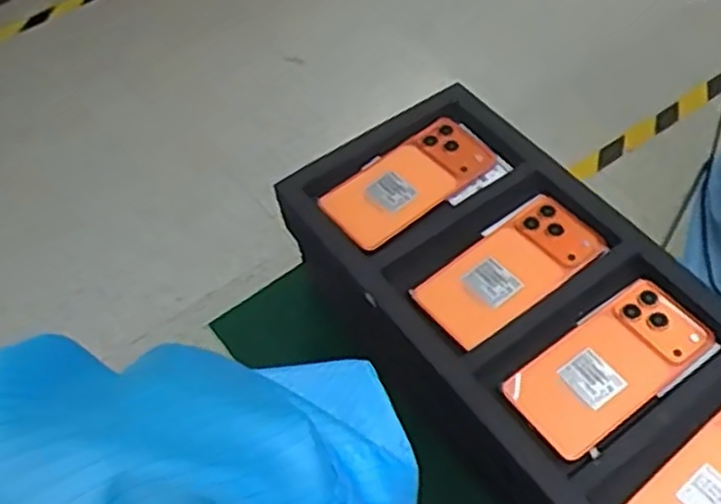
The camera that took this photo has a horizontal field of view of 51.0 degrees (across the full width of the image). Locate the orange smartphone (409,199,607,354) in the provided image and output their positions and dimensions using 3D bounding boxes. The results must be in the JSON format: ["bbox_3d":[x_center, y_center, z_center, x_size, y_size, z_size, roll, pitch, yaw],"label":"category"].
[{"bbox_3d":[0.127,0.014,0.643,0.167,0.010,0.077,-34,60,-19],"label":"orange smartphone"}]

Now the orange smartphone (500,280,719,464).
[{"bbox_3d":[0.194,0.087,0.588,0.164,0.009,0.077,-32,59,-18],"label":"orange smartphone"}]

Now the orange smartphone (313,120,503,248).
[{"bbox_3d":[0.046,-0.069,0.704,0.173,0.014,0.075,-35,60,-20],"label":"orange smartphone"}]

